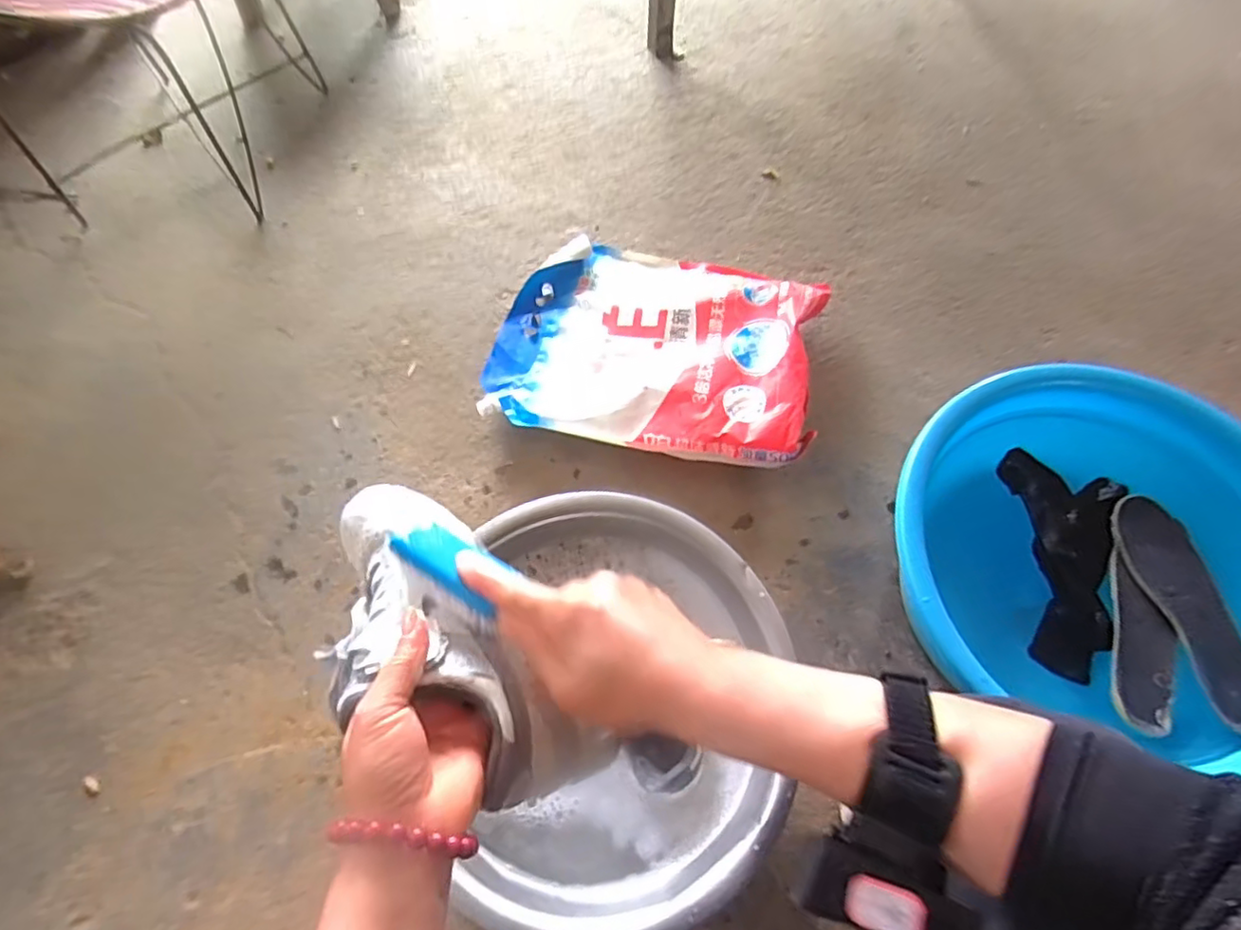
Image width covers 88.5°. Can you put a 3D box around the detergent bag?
[{"bbox_3d":[0.051,-0.188,0.942,0.461,0.106,0.372,10,66,3],"label":"detergent bag"}]

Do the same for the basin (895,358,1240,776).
[{"bbox_3d":[0.553,0.110,0.749,0.447,0.165,0.410,0,65,-1],"label":"basin"}]

